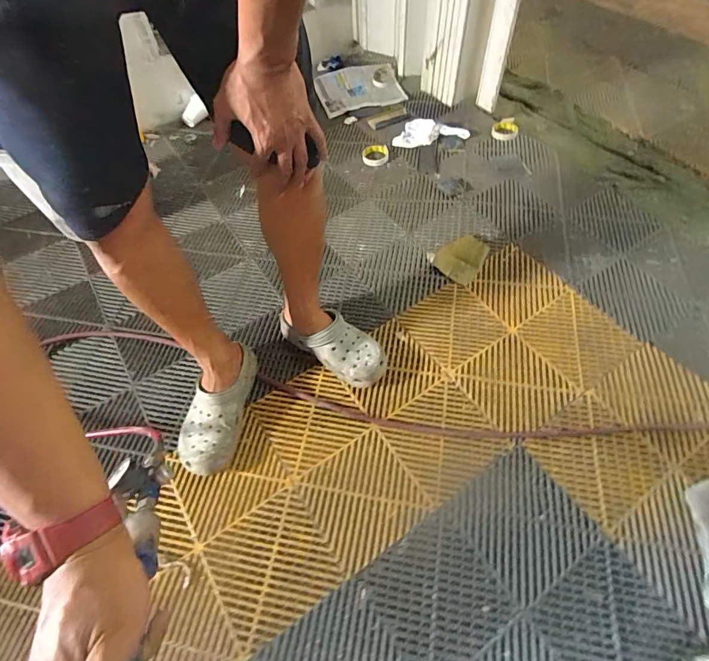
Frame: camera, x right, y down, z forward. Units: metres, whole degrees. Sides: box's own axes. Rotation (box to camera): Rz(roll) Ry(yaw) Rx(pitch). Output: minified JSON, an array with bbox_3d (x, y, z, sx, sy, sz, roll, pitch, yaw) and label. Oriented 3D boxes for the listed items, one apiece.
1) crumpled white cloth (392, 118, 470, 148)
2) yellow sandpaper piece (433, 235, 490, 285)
[{"bbox_3d":[0.259,-0.680,1.358,0.263,0.041,0.092,-8,57,-1],"label":"crumpled white cloth"},{"bbox_3d":[0.288,-0.199,1.072,0.122,0.024,0.145,33,65,22],"label":"yellow sandpaper piece"}]

